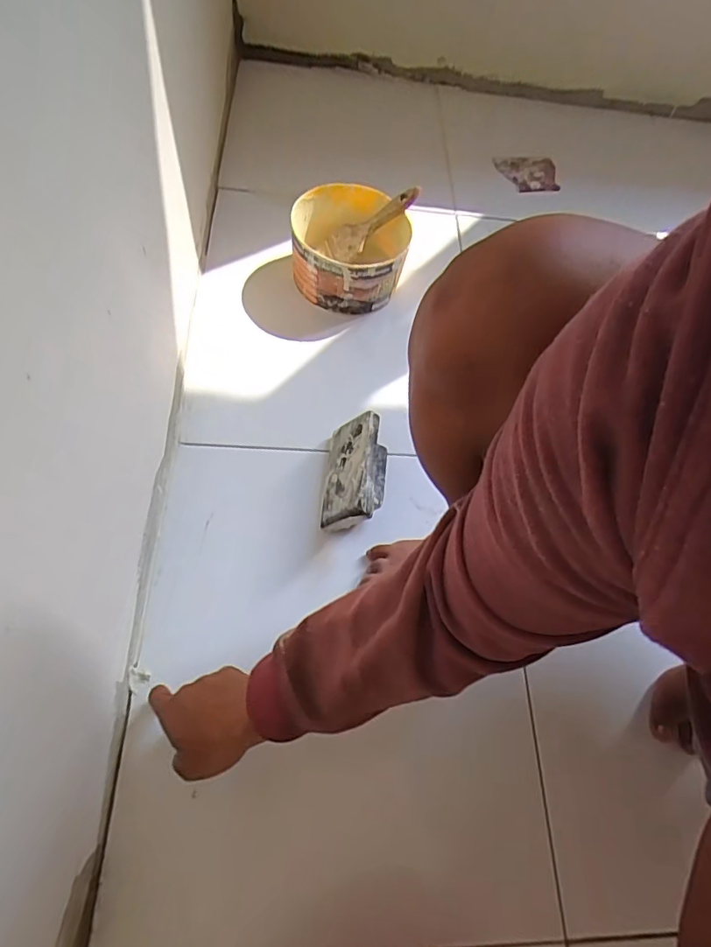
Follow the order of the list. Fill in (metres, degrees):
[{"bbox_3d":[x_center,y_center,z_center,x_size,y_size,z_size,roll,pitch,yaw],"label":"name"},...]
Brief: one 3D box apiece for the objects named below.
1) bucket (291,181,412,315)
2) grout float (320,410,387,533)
[{"bbox_3d":[-0.006,-0.326,0.759,0.170,0.114,0.155,-3,62,2],"label":"bucket"},{"bbox_3d":[0.005,0.002,0.625,0.079,0.050,0.138,-22,53,43],"label":"grout float"}]

